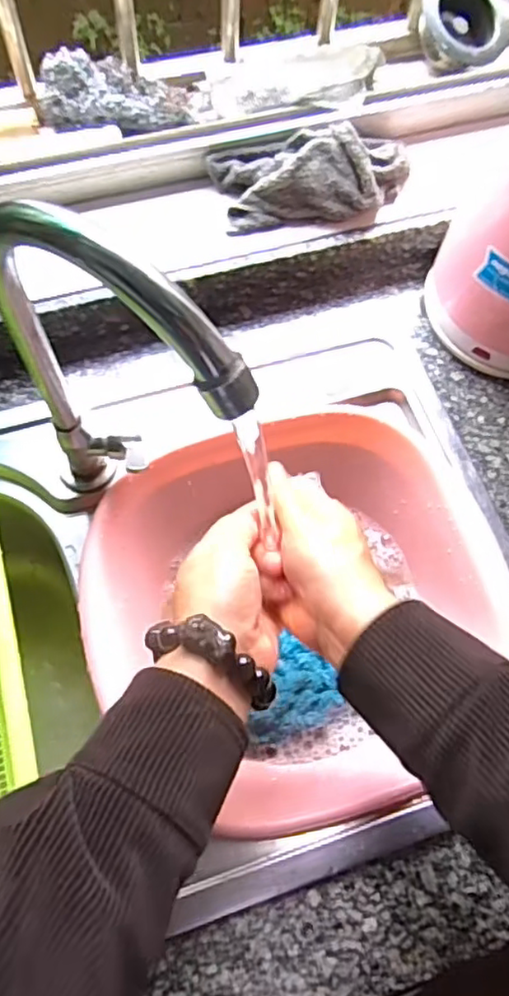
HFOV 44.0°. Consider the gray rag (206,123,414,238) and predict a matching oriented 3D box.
[{"bbox_3d":[0.056,-0.291,0.566,0.185,0.051,0.080,-7,67,-6],"label":"gray rag"}]

